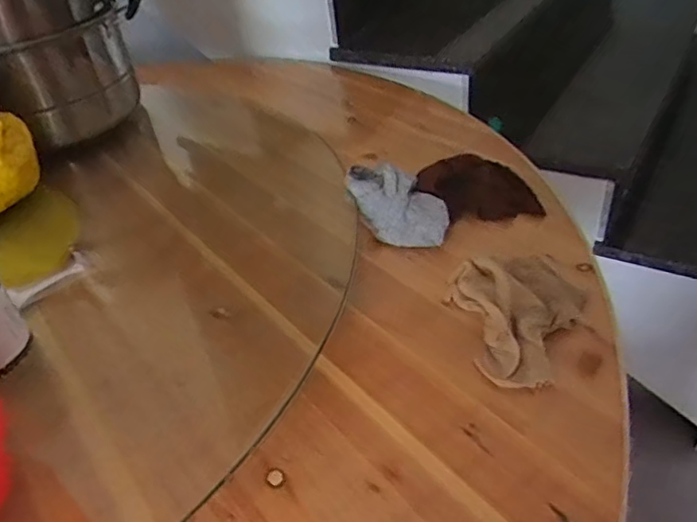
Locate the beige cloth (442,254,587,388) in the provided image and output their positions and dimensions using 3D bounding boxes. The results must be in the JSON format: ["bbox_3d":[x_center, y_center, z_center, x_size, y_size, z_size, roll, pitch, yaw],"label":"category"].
[{"bbox_3d":[0.165,0.043,0.527,0.119,0.029,0.147,-12,38,-5],"label":"beige cloth"}]

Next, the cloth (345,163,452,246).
[{"bbox_3d":[0.045,-0.072,0.679,0.068,0.063,0.170,-29,43,-24],"label":"cloth"}]

